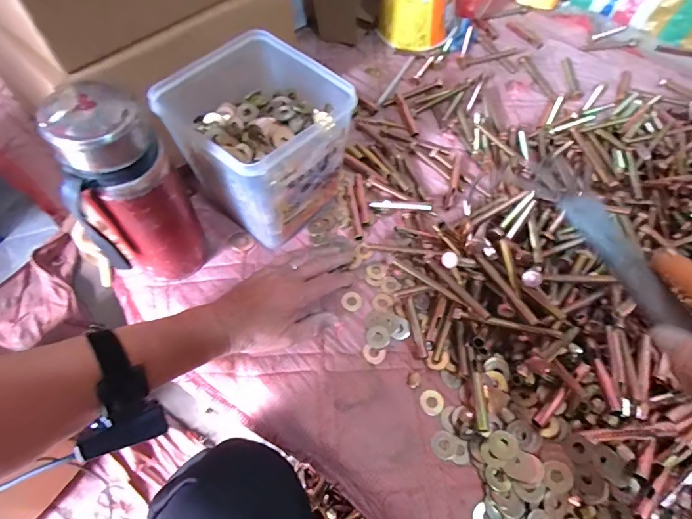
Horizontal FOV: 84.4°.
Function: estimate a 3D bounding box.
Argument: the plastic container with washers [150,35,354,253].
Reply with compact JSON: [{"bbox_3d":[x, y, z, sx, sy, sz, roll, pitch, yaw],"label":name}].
[{"bbox_3d":[-0.090,-0.127,0.443,0.145,0.167,0.146,39,68,19],"label":"plastic container with washers"}]

